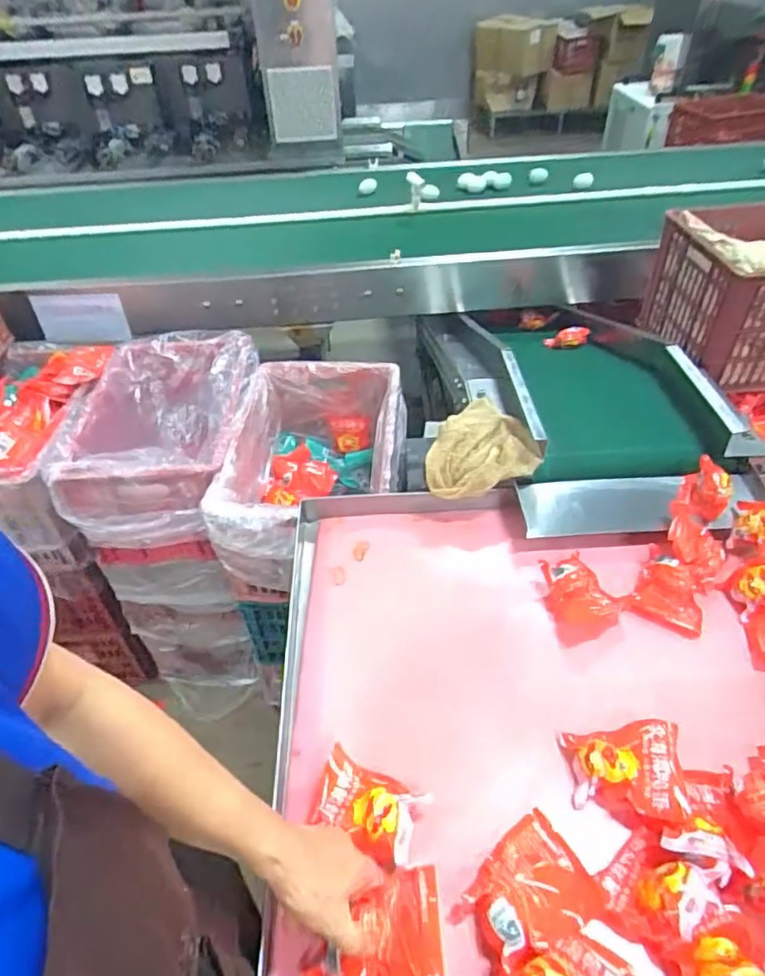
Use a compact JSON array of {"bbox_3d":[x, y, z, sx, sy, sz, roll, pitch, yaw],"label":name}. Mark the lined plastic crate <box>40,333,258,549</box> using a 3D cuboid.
[{"bbox_3d":[-0.430,-0.102,1.235,0.349,0.232,0.445,-3,41,0],"label":"lined plastic crate"}]

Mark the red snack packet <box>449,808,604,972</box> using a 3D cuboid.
[{"bbox_3d":[0.134,0.371,0.539,0.114,0.032,0.092,-28,47,-25],"label":"red snack packet"}]

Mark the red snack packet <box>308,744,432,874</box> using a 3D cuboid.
[{"bbox_3d":[-0.015,0.323,0.603,0.109,0.032,0.070,20,47,24],"label":"red snack packet"}]

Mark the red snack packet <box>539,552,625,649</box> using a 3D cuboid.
[{"bbox_3d":[0.261,0.137,0.775,0.092,0.036,0.118,-9,42,-7],"label":"red snack packet"}]

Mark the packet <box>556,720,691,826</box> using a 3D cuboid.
[{"bbox_3d":[0.250,0.293,0.606,0.110,0.047,0.096,-1,42,3],"label":"packet"}]

